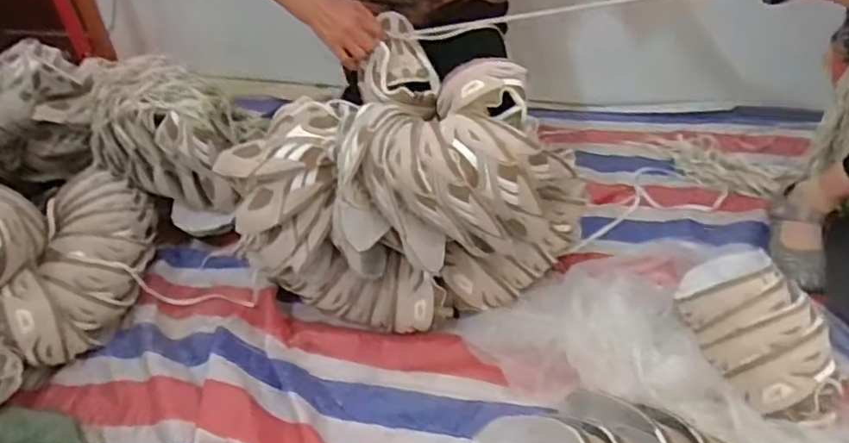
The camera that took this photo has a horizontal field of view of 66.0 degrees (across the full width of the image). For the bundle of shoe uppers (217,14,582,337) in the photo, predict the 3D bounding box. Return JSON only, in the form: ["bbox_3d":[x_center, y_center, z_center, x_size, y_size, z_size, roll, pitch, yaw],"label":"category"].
[{"bbox_3d":[-0.019,-0.047,1.082,0.437,0.364,0.388,18,44,29],"label":"bundle of shoe uppers"}]

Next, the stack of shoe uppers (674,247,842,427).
[{"bbox_3d":[0.461,0.148,0.889,0.135,0.113,0.231,-15,38,-11],"label":"stack of shoe uppers"}]

